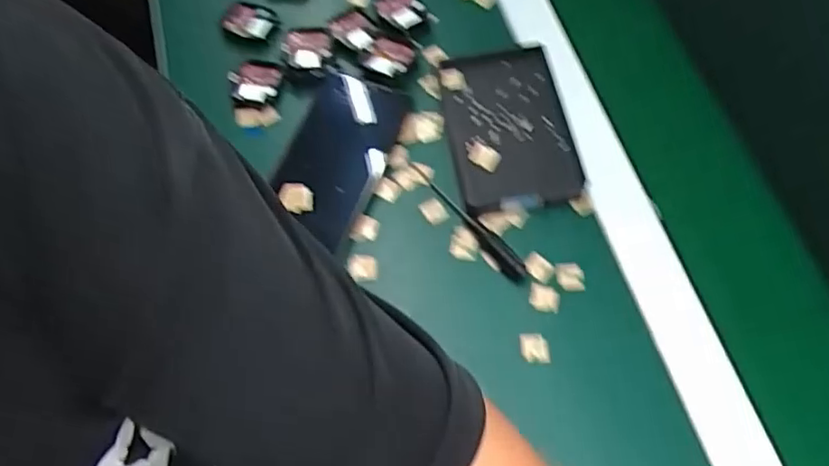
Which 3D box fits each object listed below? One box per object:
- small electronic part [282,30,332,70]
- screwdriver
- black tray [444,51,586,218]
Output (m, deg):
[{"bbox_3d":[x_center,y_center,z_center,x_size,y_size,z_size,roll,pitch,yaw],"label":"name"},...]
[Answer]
[{"bbox_3d":[-0.089,-0.151,0.530,0.039,0.016,0.040,-1,64,0],"label":"small electronic part"},{"bbox_3d":[0.039,-0.011,0.468,0.014,0.014,0.123,-34,69,-15],"label":"screwdriver"},{"bbox_3d":[0.072,-0.083,0.493,0.088,0.023,0.135,-9,64,-4],"label":"black tray"}]

